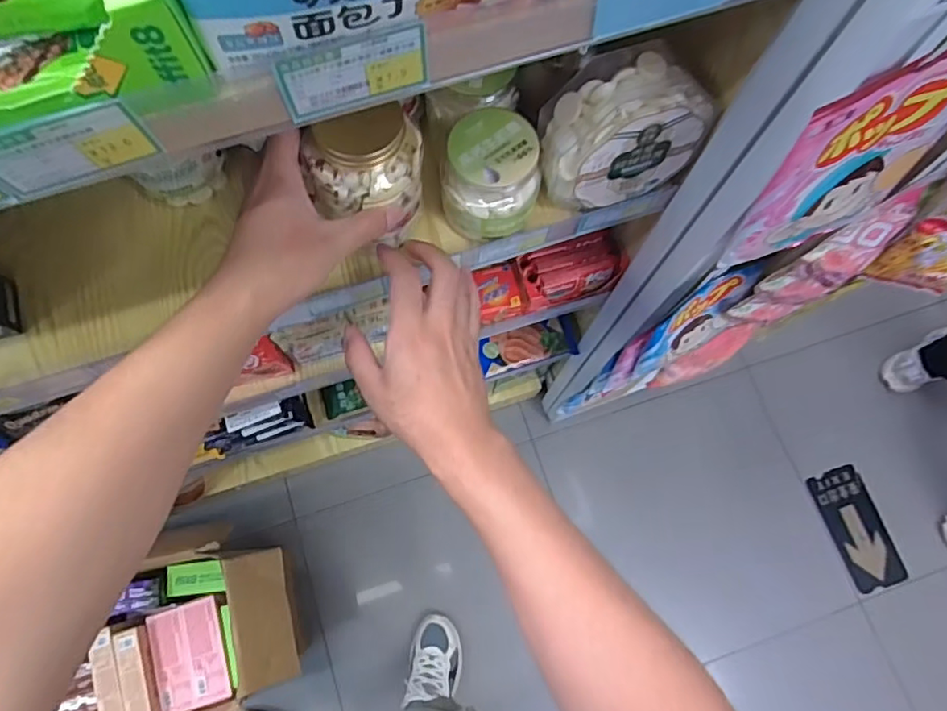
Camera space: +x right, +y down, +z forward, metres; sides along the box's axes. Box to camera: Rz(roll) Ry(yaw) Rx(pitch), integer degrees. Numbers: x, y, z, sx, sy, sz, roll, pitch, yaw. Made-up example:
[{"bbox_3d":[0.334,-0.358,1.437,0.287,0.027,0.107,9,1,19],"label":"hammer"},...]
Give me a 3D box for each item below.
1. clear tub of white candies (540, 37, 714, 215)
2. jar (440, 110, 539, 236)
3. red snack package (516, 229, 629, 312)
[{"bbox_3d":[0.123,-0.183,0.476,0.133,0.106,0.063,-16,75,-6],"label":"clear tub of white candies"},{"bbox_3d":[0.017,-0.150,0.494,0.079,0.073,0.081,0,74,-2],"label":"jar"},{"bbox_3d":[0.122,-0.109,0.752,0.134,0.054,0.072,-16,75,-6],"label":"red snack package"}]

